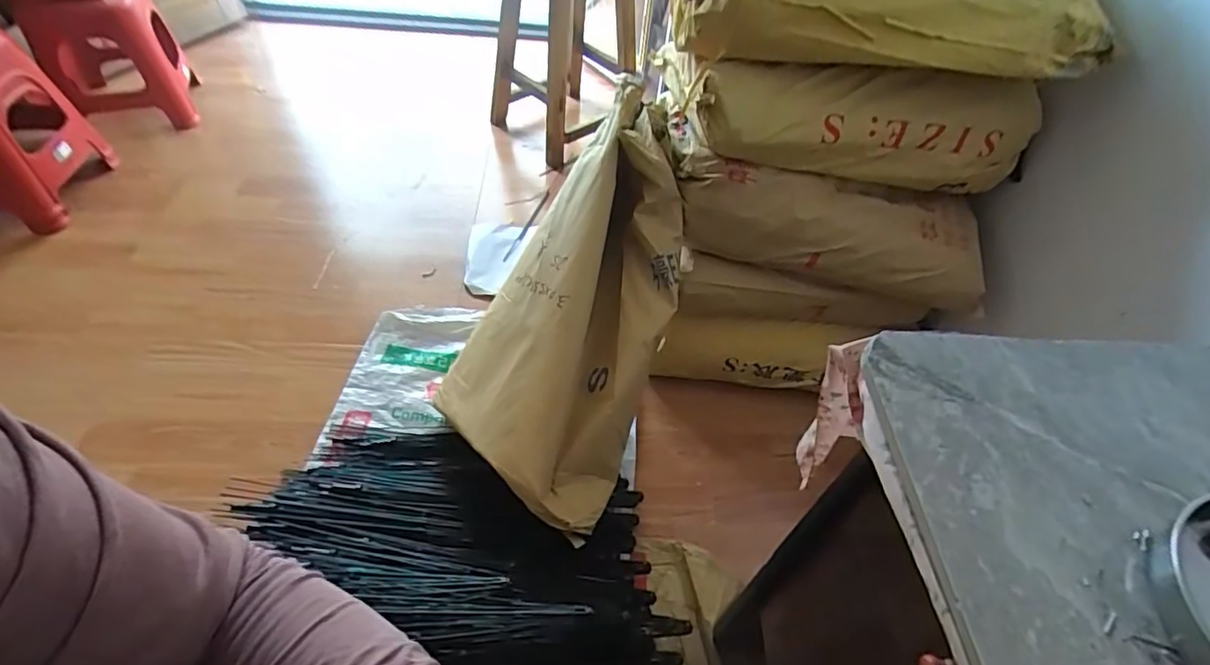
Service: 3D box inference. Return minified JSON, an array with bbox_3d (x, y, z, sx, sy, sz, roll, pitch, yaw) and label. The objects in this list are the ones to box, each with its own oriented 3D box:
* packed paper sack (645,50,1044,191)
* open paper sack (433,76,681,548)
[{"bbox_3d":[0.410,-0.453,1.091,0.630,0.191,0.396,-3,50,-8],"label":"packed paper sack"},{"bbox_3d":[-0.061,-0.079,1.034,0.351,0.185,0.762,16,80,8],"label":"open paper sack"}]

